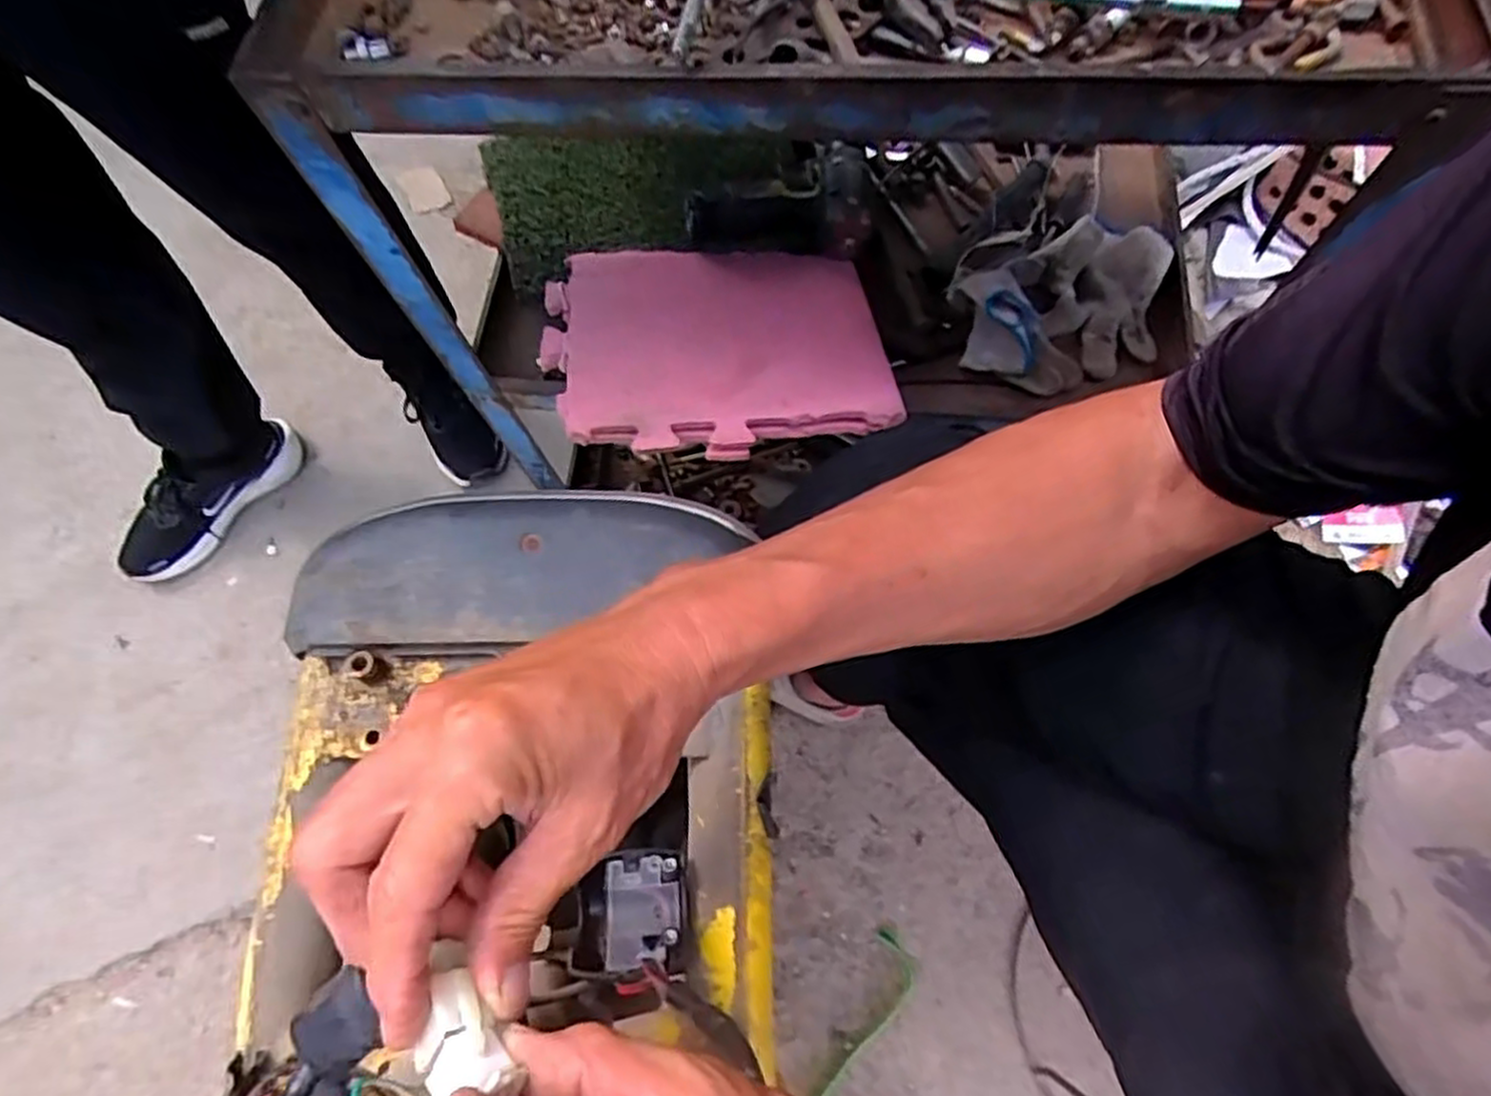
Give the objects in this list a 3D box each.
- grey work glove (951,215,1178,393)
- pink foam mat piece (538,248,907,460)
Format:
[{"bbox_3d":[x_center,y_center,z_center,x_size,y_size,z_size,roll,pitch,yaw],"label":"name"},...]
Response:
[{"bbox_3d":[0.302,-0.228,0.689,0.212,0.076,0.144,-29,73,-12],"label":"grey work glove"},{"bbox_3d":[-0.025,-0.184,0.671,0.289,0.023,0.246,-2,57,-7],"label":"pink foam mat piece"}]

